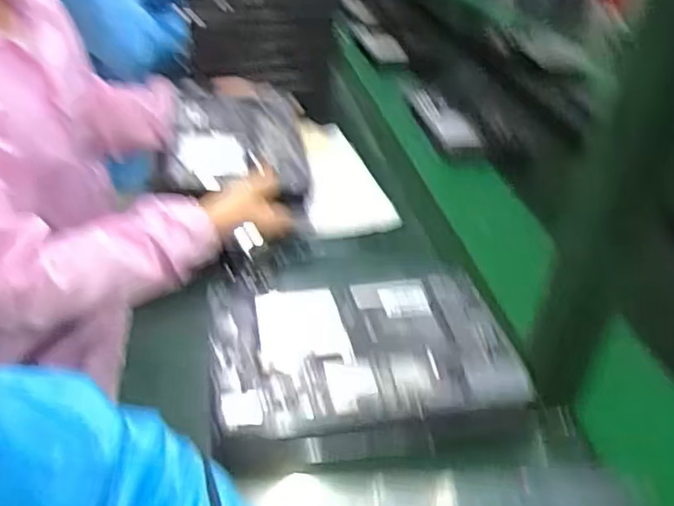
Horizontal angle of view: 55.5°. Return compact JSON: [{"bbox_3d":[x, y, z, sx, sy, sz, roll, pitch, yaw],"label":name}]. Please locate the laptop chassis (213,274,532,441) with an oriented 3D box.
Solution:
[{"bbox_3d":[0.018,0.080,0.567,0.248,0.029,0.171,-2,35,-10],"label":"laptop chassis"}]

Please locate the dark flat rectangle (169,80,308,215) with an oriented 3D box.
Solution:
[{"bbox_3d":[-0.128,-0.151,0.857,0.168,0.032,0.281,0,34,-7],"label":"dark flat rectangle"}]

